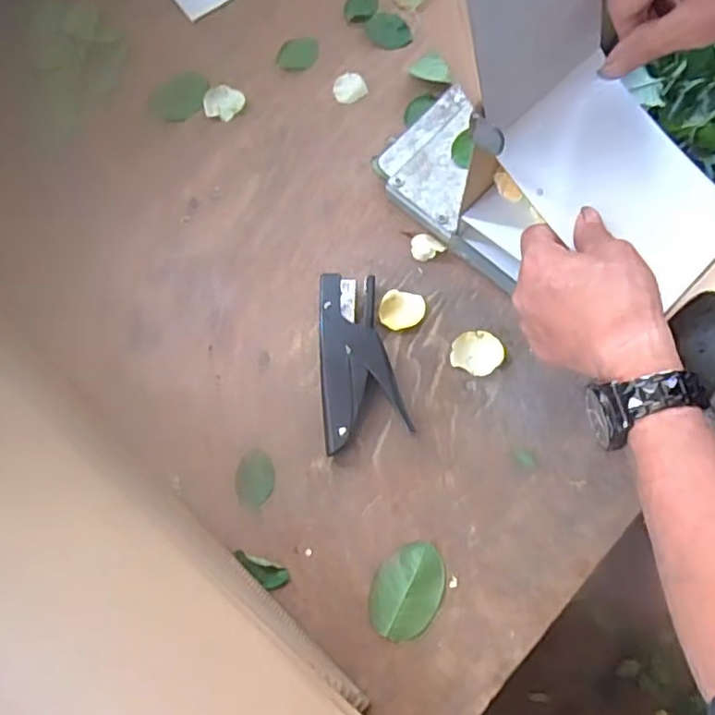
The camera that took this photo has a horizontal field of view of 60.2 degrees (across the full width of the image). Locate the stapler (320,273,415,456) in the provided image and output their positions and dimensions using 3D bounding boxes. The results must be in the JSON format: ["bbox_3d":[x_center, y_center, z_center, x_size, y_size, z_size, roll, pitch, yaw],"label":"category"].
[{"bbox_3d":[-0.006,0.001,0.528,0.068,0.023,0.144,-13,77,-2],"label":"stapler"}]

